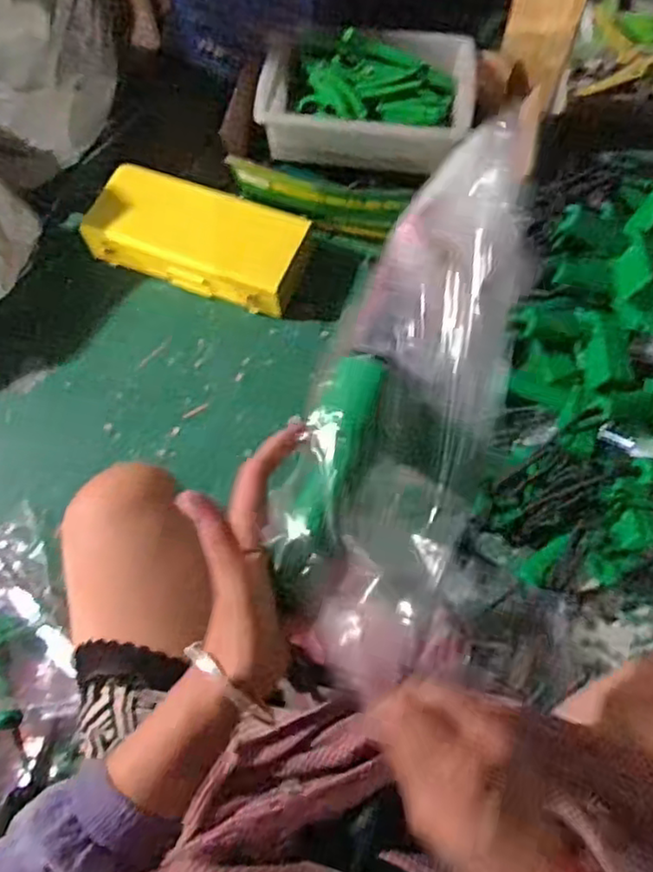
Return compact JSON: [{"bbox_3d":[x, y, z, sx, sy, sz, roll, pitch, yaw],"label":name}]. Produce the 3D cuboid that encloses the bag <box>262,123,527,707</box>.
[{"bbox_3d":[0.053,-0.024,0.404,0.107,0.053,0.342,17,86,8],"label":"bag"}]

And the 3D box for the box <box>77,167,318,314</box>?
[{"bbox_3d":[-0.213,-0.328,1.107,0.360,0.090,0.167,21,71,10],"label":"box"}]

